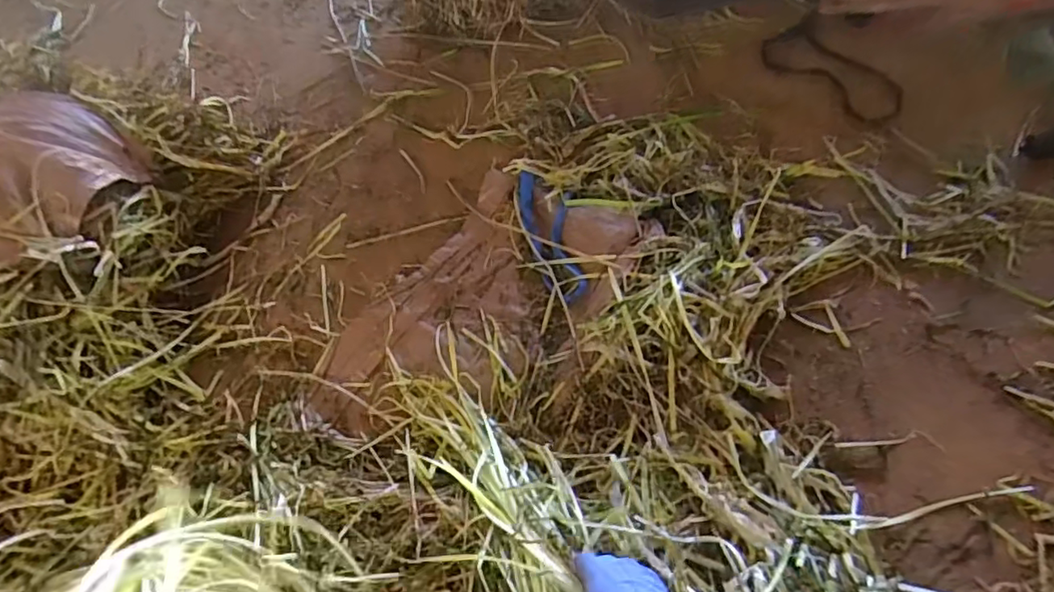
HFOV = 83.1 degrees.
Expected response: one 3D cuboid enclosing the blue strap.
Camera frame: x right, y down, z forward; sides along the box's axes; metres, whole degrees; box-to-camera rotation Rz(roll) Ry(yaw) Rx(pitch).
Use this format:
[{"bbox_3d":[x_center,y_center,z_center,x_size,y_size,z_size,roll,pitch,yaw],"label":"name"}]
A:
[{"bbox_3d":[0.036,-0.104,0.944,0.081,0.041,0.270,-13,56,3],"label":"blue strap"}]

